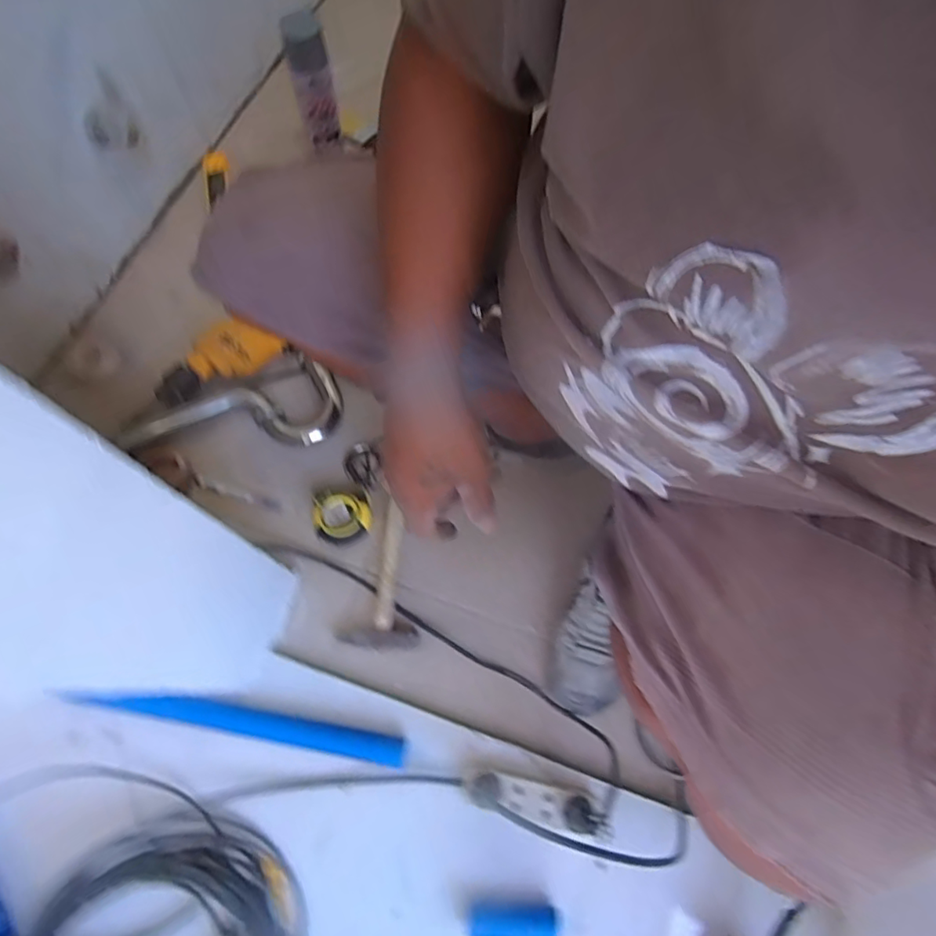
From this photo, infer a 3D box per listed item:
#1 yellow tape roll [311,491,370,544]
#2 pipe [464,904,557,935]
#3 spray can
[{"bbox_3d":[-0.166,0.063,0.737,0.072,0.033,0.067,0,68,-1],"label":"yellow tape roll"},{"bbox_3d":[0.044,0.469,0.578,0.093,0.025,0.026,2,68,0],"label":"pipe"},{"bbox_3d":[-0.251,-0.625,0.921,0.070,0.204,0.065,0,68,-1],"label":"spray can"}]

